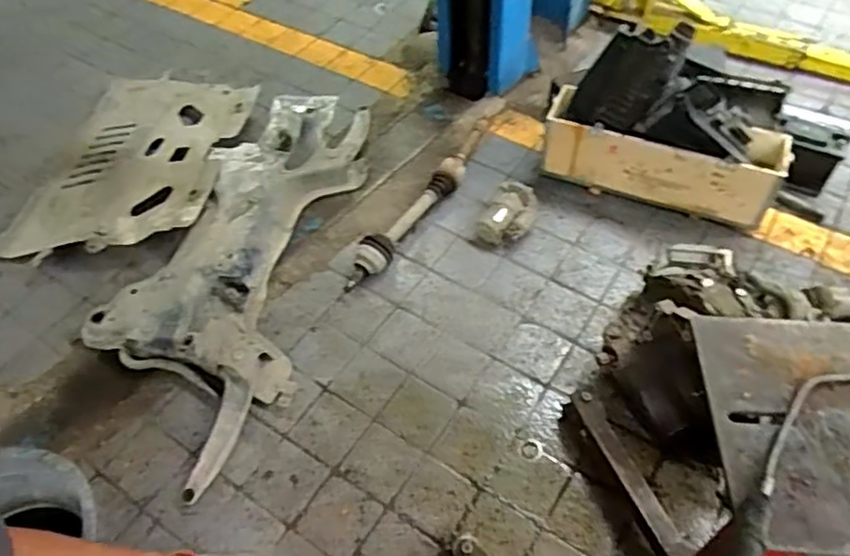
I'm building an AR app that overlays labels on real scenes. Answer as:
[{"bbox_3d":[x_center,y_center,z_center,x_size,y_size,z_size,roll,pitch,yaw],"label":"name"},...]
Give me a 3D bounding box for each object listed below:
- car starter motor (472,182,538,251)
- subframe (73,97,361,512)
[{"bbox_3d":[0.256,-0.193,1.949,0.129,0.075,0.232,28,58,23],"label":"car starter motor"},{"bbox_3d":[-0.538,-0.145,1.876,0.532,0.189,1.429,7,53,9],"label":"subframe"}]

